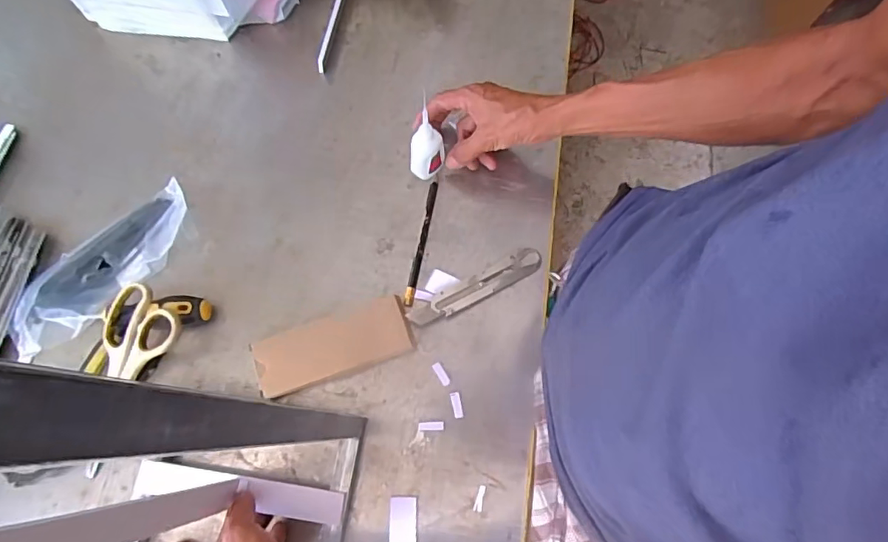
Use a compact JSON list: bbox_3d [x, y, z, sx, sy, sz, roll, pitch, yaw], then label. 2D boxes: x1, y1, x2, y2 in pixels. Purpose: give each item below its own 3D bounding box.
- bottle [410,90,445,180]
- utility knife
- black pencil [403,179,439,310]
[{"bbox_3d":[-0.018,-0.139,0.569,0.038,0.102,0.026,-6,52,-3],"label":"bottle"},{"bbox_3d":[0.036,0.018,0.569,0.157,0.018,0.029,-28,76,-9],"label":"utility knife"},{"bbox_3d":[-0.024,-0.036,0.586,0.010,0.010,0.152,11,74,2],"label":"black pencil"}]

